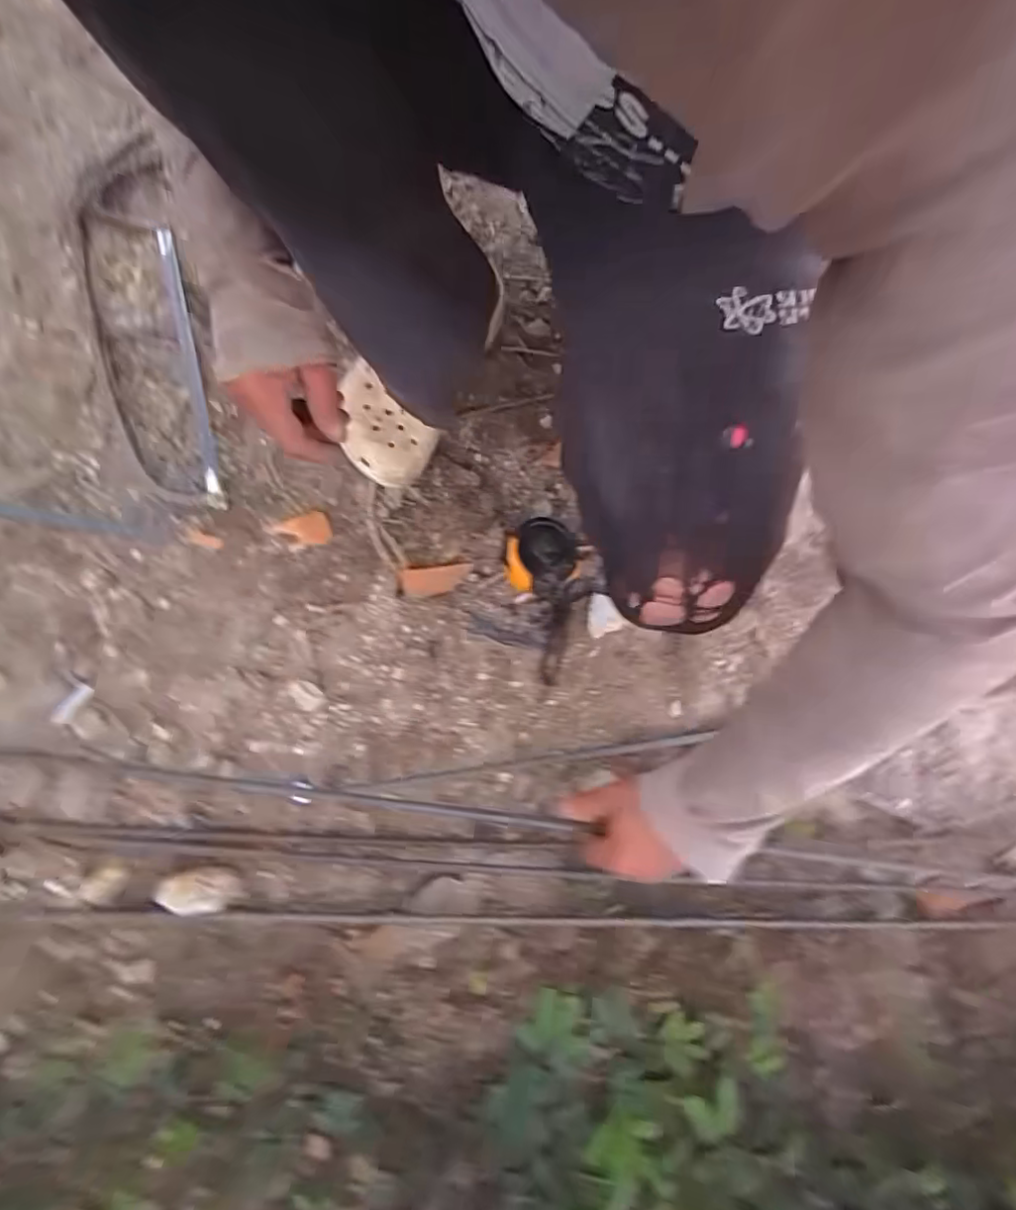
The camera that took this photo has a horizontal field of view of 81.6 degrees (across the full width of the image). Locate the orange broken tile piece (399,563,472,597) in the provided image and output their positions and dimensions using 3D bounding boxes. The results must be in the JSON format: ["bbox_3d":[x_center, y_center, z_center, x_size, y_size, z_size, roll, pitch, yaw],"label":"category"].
[{"bbox_3d":[-0.074,-0.028,0.620,0.076,0.006,0.031,-16,76,-22],"label":"orange broken tile piece"}]

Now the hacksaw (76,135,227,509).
[{"bbox_3d":[-0.361,-0.278,0.580,0.091,0.021,0.395,-12,84,-13],"label":"hacksaw"}]

